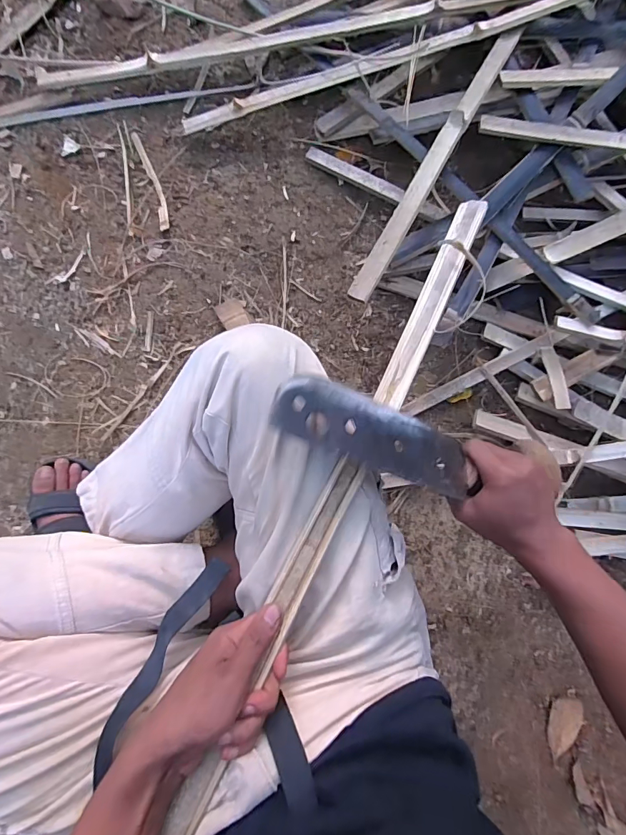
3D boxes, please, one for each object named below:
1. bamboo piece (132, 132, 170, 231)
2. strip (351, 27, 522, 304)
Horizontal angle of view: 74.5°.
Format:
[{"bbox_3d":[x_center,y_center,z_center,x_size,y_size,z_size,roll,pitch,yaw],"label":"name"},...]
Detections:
[{"bbox_3d":[-0.283,-0.417,0.727,0.022,0.009,0.195,-18,84,-7],"label":"bamboo piece"},{"bbox_3d":[0.204,-0.422,0.663,0.035,0.009,0.571,27,79,10],"label":"strip"}]

